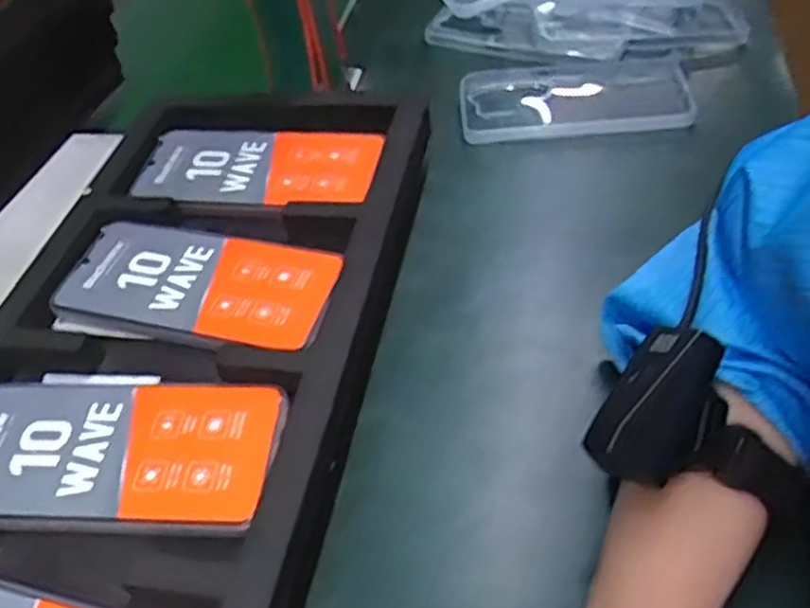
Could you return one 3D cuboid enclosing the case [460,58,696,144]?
[{"bbox_3d":[0.135,-0.167,0.599,0.174,0.016,0.095,-5,48,7],"label":"case"}]

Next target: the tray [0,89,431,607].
[{"bbox_3d":[-0.129,0.041,0.413,0.235,0.043,0.474,4,50,15],"label":"tray"}]

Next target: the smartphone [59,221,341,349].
[{"bbox_3d":[-0.124,-0.014,0.444,0.170,0.011,0.077,9,51,19],"label":"smartphone"}]

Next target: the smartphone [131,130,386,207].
[{"bbox_3d":[-0.101,-0.096,0.509,0.176,0.014,0.072,6,56,16],"label":"smartphone"}]

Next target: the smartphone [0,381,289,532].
[{"bbox_3d":[-0.149,0.072,0.373,0.168,0.006,0.077,-1,49,10],"label":"smartphone"}]

